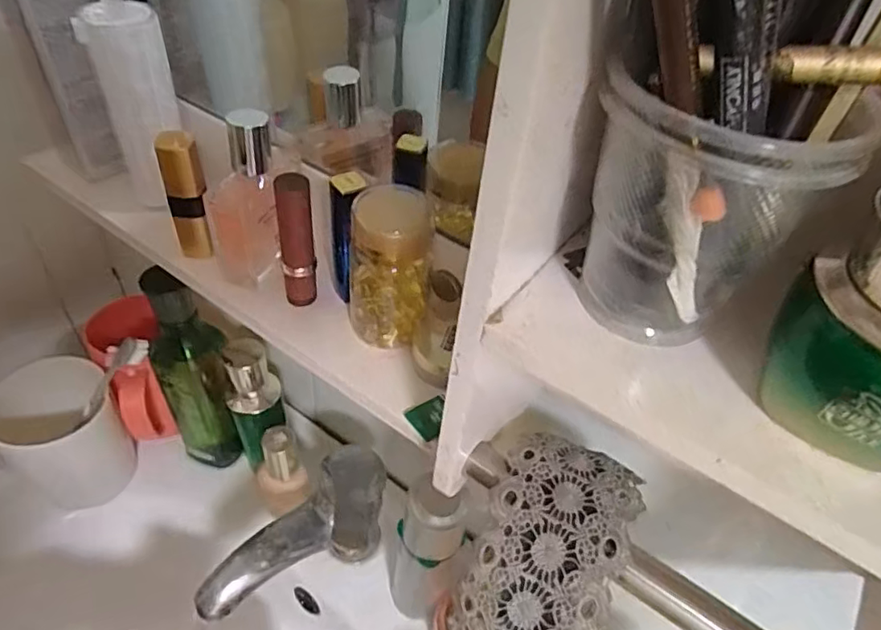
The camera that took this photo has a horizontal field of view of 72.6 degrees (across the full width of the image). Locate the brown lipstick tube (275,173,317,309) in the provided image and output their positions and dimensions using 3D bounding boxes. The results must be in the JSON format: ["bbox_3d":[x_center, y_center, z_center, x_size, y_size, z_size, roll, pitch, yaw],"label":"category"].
[{"bbox_3d":[-0.082,-0.040,0.344,0.019,0.081,0.017,-9,48,-15],"label":"brown lipstick tube"}]

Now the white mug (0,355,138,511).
[{"bbox_3d":[-0.328,0.110,0.514,0.085,0.107,0.103,30,50,21],"label":"white mug"}]

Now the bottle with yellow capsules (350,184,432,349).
[{"bbox_3d":[-0.028,-0.025,0.331,0.042,0.081,0.039,5,46,-2],"label":"bottle with yellow capsules"}]

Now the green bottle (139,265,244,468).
[{"bbox_3d":[-0.206,0.054,0.505,0.054,0.209,0.045,-19,51,-23],"label":"green bottle"}]

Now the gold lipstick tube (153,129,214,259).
[{"bbox_3d":[-0.152,-0.070,0.362,0.022,0.077,0.021,-15,50,-20],"label":"gold lipstick tube"}]

